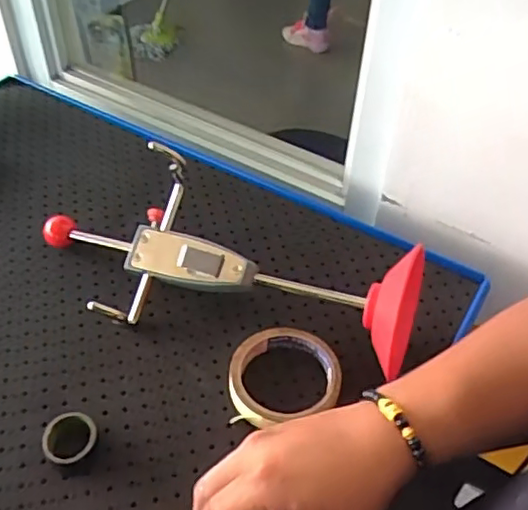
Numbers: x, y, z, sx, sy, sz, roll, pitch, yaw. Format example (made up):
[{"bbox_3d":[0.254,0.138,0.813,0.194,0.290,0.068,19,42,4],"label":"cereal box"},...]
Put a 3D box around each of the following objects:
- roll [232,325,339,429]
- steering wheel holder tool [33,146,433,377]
[{"bbox_3d":[0.017,0.102,0.516,0.091,0.022,0.087,1,46,-1],"label":"roll"},{"bbox_3d":[-0.048,-0.004,0.537,0.371,0.134,0.117,15,47,11],"label":"steering wheel holder tool"}]

